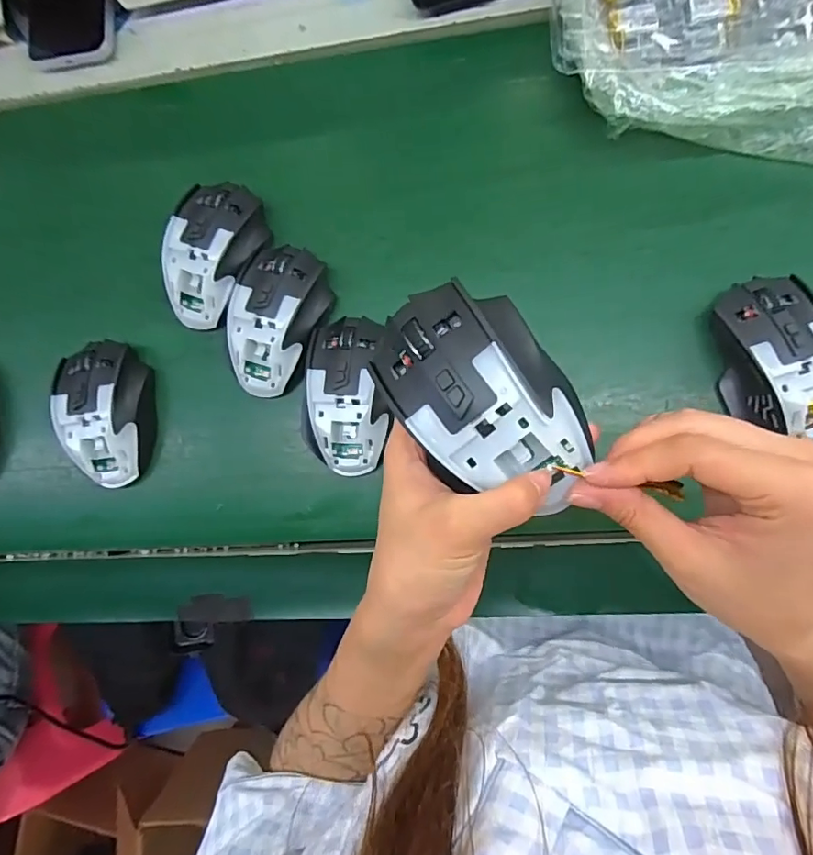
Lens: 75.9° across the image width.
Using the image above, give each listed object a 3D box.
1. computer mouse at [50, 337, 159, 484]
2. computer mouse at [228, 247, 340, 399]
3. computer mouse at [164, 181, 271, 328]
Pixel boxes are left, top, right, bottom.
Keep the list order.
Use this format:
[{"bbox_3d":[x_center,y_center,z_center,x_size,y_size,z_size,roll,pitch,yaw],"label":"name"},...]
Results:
[{"bbox_3d":[-0.238,-0.011,0.415,0.065,0.040,0.111,-16,85,7],"label":"computer mouse"},{"bbox_3d":[-0.098,-0.082,0.398,0.065,0.034,0.113,13,89,9],"label":"computer mouse"},{"bbox_3d":[-0.151,-0.137,0.409,0.068,0.034,0.113,13,89,9],"label":"computer mouse"}]

